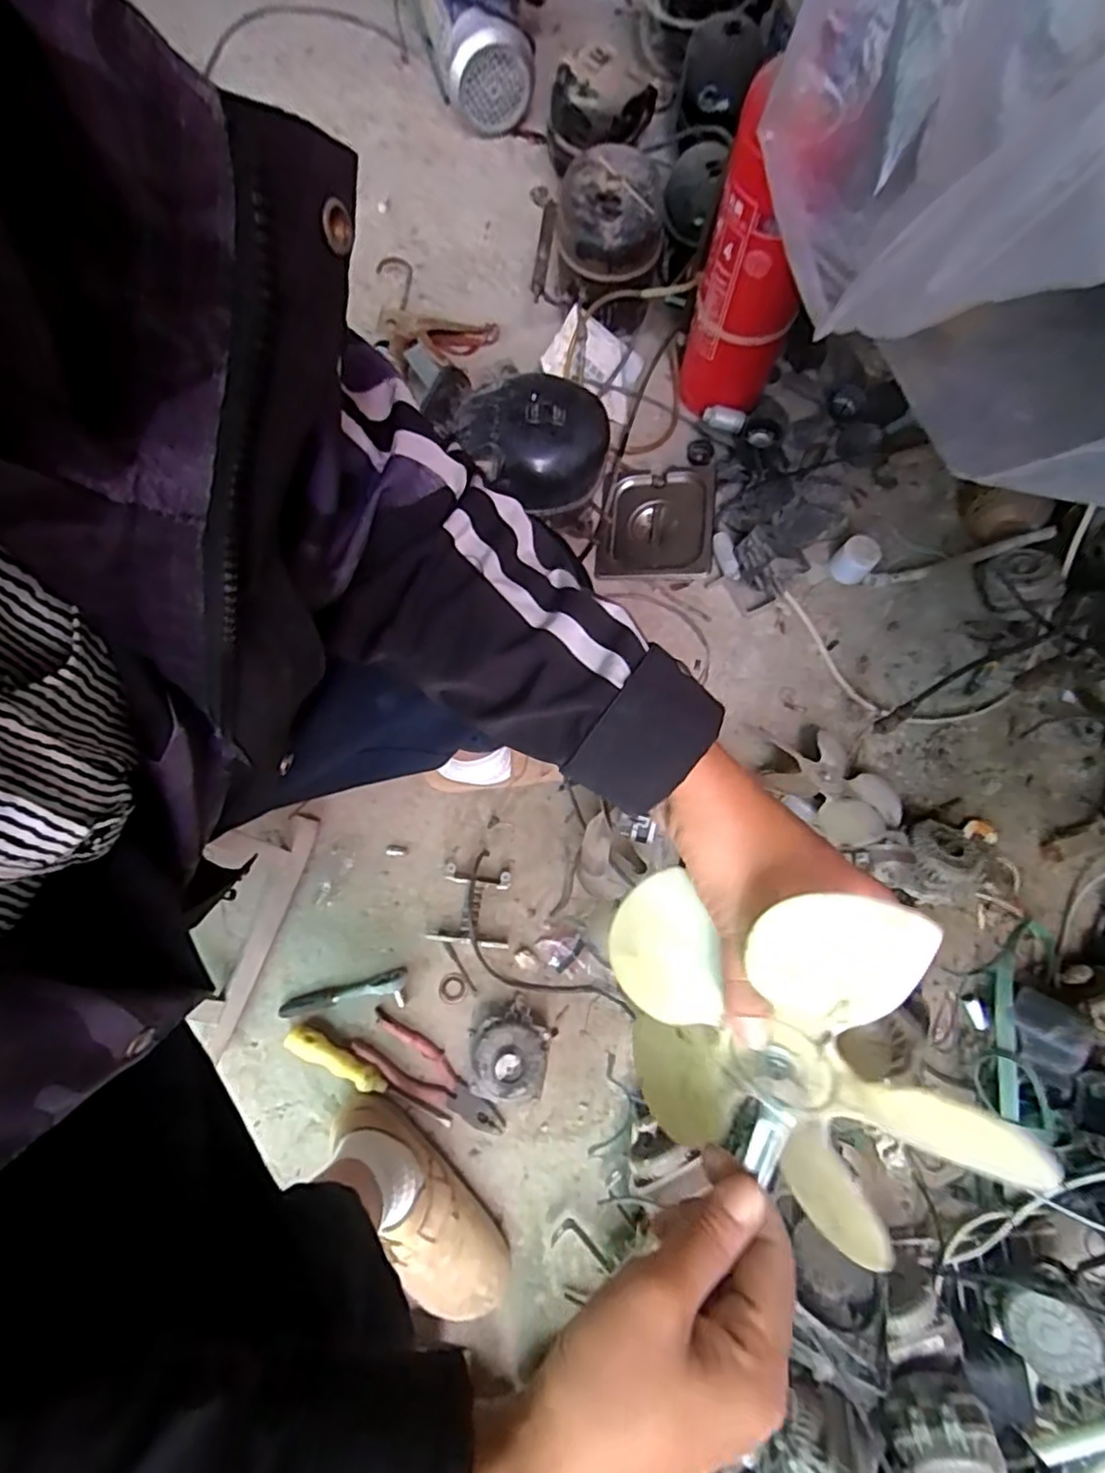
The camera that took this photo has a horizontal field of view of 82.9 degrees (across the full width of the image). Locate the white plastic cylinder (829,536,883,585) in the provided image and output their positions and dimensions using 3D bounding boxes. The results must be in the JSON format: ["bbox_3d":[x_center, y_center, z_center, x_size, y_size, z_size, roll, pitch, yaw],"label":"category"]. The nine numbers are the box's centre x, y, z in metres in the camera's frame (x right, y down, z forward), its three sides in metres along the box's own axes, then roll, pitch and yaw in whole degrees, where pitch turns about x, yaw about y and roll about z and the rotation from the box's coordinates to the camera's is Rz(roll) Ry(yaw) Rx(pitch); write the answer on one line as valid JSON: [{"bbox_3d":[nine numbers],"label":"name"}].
[{"bbox_3d":[0.420,-0.246,0.869,0.052,0.047,0.048,40,78,8],"label":"white plastic cylinder"}]

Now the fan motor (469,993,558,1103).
[{"bbox_3d":[-0.048,0.357,0.703,0.092,0.070,0.093,0,76,-2],"label":"fan motor"}]

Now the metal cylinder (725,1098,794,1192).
[{"bbox_3d":[0.089,0.172,0.271,0.015,0.017,0.028,25,76,5],"label":"metal cylinder"}]

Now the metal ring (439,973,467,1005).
[{"bbox_3d":[-0.120,0.304,0.754,0.032,0.006,0.034,0,76,-2],"label":"metal ring"}]

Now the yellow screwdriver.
[{"bbox_3d":[-0.210,0.388,0.715,0.207,0.021,0.030,25,76,4],"label":"yellow screwdriver"}]

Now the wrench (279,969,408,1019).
[{"bbox_3d":[-0.244,0.307,0.736,0.147,0.021,0.038,-9,76,-4],"label":"wrench"}]

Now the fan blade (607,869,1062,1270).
[{"bbox_3d":[0.107,0.143,0.280,0.172,0.025,0.166,9,110,37],"label":"fan blade"}]

